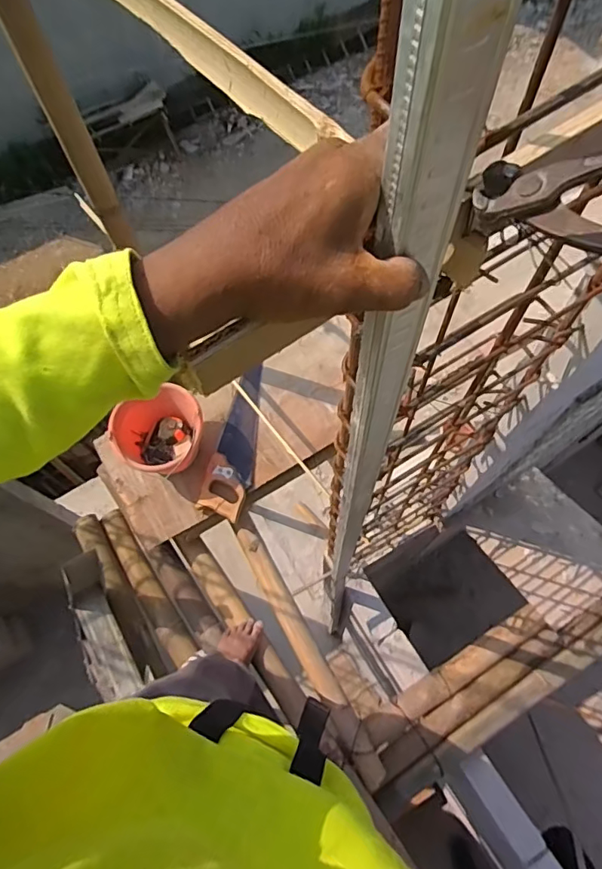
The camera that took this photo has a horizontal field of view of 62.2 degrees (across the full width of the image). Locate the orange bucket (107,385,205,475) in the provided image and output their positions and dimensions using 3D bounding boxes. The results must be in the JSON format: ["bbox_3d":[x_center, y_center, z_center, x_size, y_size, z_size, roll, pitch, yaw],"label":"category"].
[{"bbox_3d":[-0.376,0.006,1.378,0.246,0.174,0.230,-1,67,1],"label":"orange bucket"}]

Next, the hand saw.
[{"bbox_3d":[-0.177,0.011,1.443,0.128,0.028,0.462,12,67,7],"label":"hand saw"}]

